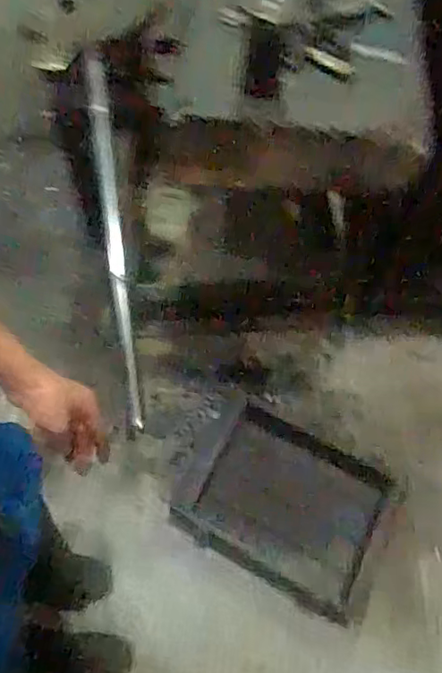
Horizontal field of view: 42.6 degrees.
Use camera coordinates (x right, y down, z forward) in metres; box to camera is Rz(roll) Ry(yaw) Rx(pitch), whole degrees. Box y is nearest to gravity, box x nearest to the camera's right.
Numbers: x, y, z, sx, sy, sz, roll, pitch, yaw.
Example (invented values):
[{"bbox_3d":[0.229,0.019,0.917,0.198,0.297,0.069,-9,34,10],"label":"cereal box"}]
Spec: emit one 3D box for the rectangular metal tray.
[{"bbox_3d":[0.129,0.365,1.278,0.465,0.027,0.330,27,66,12],"label":"rectangular metal tray"}]

